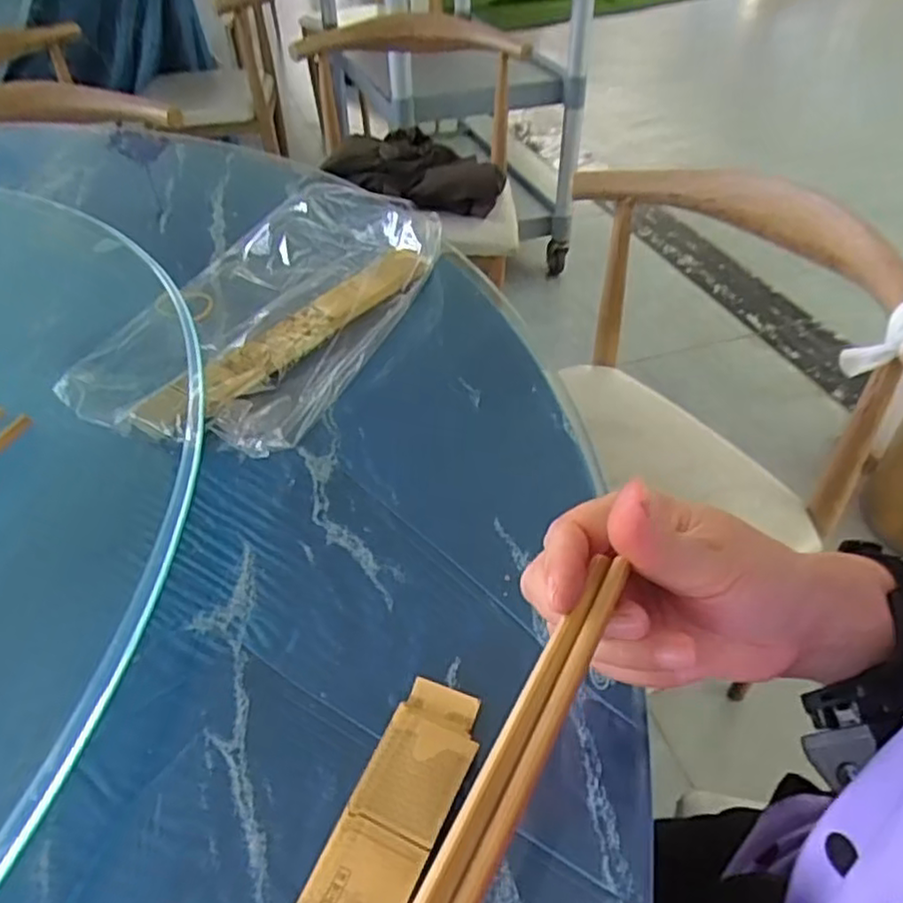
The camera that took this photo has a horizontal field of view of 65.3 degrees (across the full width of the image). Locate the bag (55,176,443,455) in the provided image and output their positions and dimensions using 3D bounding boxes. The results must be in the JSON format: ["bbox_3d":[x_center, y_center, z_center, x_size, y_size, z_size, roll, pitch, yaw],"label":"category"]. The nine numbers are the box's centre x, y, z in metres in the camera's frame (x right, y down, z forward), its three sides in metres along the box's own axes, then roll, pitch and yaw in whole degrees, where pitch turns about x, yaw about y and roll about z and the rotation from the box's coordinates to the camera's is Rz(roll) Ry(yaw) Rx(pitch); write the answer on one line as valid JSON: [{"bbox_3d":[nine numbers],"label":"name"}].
[{"bbox_3d":[-0.131,-0.109,0.512,0.179,0.051,0.286,13,44,14],"label":"bag"}]

